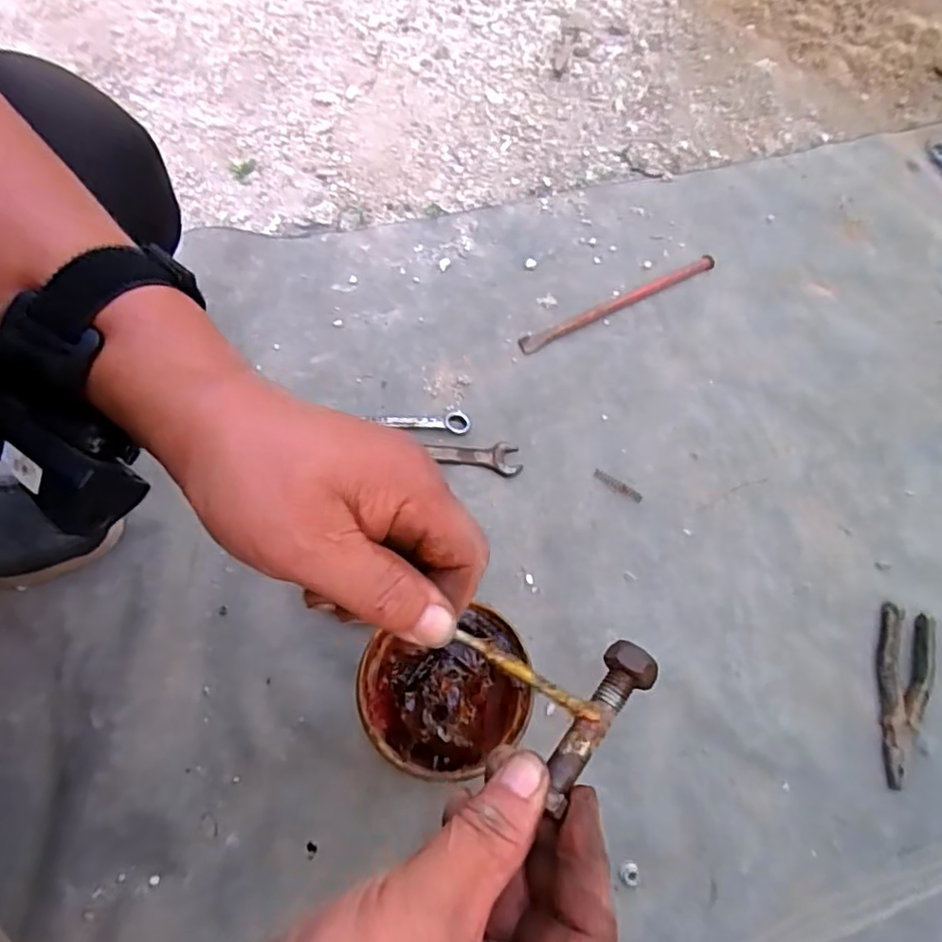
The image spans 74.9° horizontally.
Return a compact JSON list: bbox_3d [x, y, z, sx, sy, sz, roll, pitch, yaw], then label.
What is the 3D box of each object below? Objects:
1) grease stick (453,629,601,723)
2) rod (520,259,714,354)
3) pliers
[{"bbox_3d":[0.020,0.072,0.218,0.055,0.004,0.006,28,67,13],"label":"grease stick"},{"bbox_3d":[0.180,-0.204,0.746,0.276,0.012,0.021,-26,69,-13],"label":"rod"},{"bbox_3d":[0.394,0.201,0.563,0.047,0.019,0.161,23,67,8],"label":"pliers"}]

